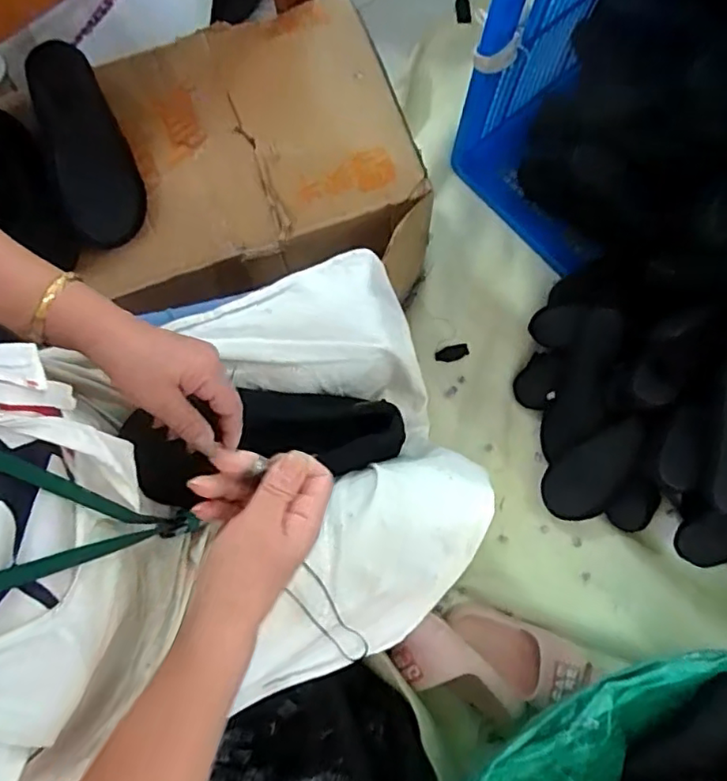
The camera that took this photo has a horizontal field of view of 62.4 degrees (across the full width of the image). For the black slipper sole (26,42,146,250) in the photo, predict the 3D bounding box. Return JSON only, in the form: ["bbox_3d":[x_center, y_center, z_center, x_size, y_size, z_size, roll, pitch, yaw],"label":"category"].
[{"bbox_3d":[-0.332,-0.292,0.723,0.085,0.053,0.243,-21,80,-5],"label":"black slipper sole"}]

